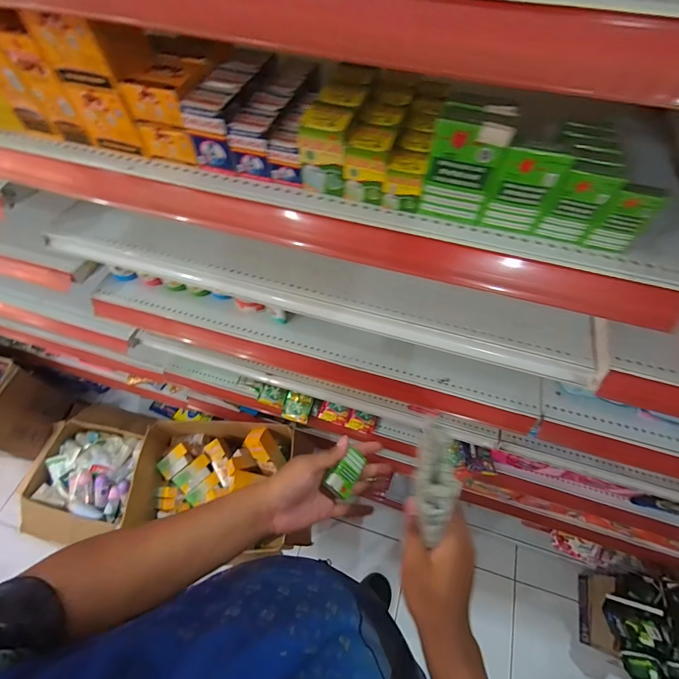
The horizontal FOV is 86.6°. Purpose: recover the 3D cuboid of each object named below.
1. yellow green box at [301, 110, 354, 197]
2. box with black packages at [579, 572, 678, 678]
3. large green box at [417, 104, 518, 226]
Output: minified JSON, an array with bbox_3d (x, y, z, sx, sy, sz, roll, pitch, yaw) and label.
[{"bbox_3d":[-0.014,-0.190,0.365,0.046,0.073,0.029,14,60,8],"label":"yellow green box"},{"bbox_3d":[0.961,0.871,1.090,0.331,0.375,0.272,10,59,6],"label":"box with black packages"},{"bbox_3d":[0.114,-0.158,0.335,0.061,0.094,0.027,16,60,9],"label":"large green box"}]

